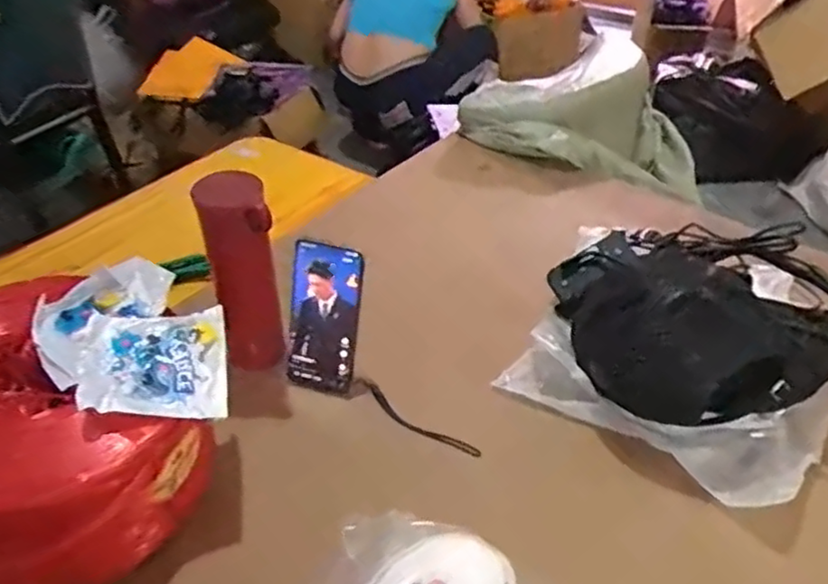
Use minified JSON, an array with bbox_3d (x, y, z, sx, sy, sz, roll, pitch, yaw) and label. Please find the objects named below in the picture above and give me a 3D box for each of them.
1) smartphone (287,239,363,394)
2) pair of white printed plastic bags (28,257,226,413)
[{"bbox_3d":[-0.093,0.029,0.691,0.067,0.157,0.015,10,18,5],"label":"smartphone"},{"bbox_3d":[-0.239,0.043,0.582,0.135,0.034,0.205,-32,48,-32],"label":"pair of white printed plastic bags"}]

